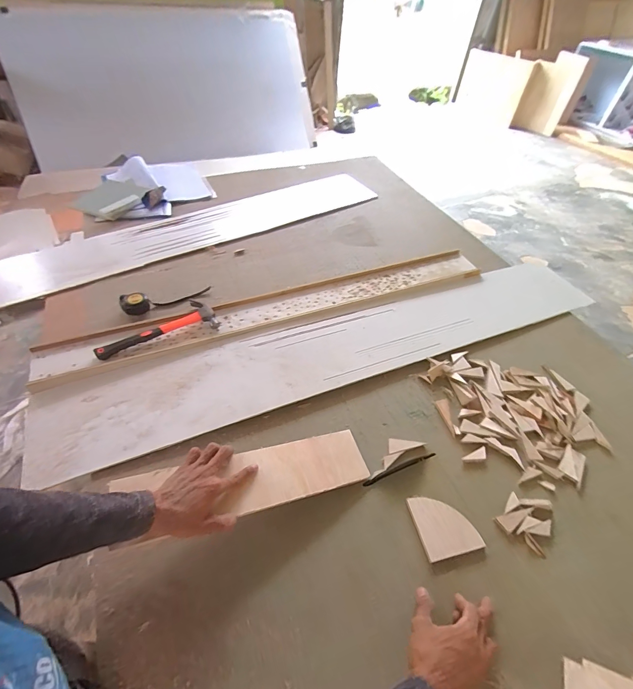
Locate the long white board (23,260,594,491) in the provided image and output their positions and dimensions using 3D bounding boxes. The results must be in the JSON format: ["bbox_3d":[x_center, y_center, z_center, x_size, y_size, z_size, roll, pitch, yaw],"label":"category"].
[{"bbox_3d":[0.090,-0.010,0.857,1.350,0.011,0.219,-16,54,-17],"label":"long white board"}]

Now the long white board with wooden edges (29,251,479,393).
[{"bbox_3d":[-0.075,-0.106,0.920,1.146,0.027,0.121,-16,54,-17],"label":"long white board with wooden edges"}]

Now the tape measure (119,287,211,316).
[{"bbox_3d":[-0.387,-0.126,0.915,0.216,0.036,0.055,-19,54,-18],"label":"tape measure"}]

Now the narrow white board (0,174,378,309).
[{"bbox_3d":[-0.377,-0.386,1.158,1.256,0.029,0.229,-23,56,-21],"label":"narrow white board"}]

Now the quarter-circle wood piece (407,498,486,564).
[{"bbox_3d":[0.218,0.306,0.606,0.096,0.007,0.096,-8,52,-11],"label":"quarter-circle wood piece"}]

